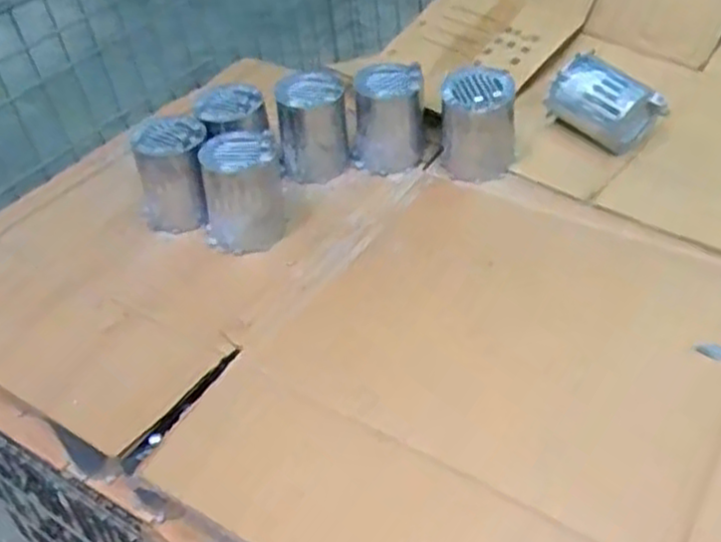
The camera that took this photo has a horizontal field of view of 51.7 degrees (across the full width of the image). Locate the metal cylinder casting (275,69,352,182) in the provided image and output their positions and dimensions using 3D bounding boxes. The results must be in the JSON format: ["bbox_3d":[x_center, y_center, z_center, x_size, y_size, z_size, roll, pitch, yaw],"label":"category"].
[{"bbox_3d":[-0.064,-0.188,0.975,0.094,0.125,0.074,-9,42,-2],"label":"metal cylinder casting"}]

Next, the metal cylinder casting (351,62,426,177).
[{"bbox_3d":[0.035,-0.202,0.989,0.097,0.130,0.086,-6,42,2],"label":"metal cylinder casting"}]

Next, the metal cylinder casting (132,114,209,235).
[{"bbox_3d":[-0.221,-0.122,0.910,0.085,0.110,0.088,-2,42,7],"label":"metal cylinder casting"}]

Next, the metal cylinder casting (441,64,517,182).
[{"bbox_3d":[0.147,-0.182,0.932,0.089,0.125,0.090,1,43,9],"label":"metal cylinder casting"}]

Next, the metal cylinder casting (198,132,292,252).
[{"bbox_3d":[-0.146,-0.103,0.894,0.100,0.114,0.111,-13,42,-6],"label":"metal cylinder casting"}]

